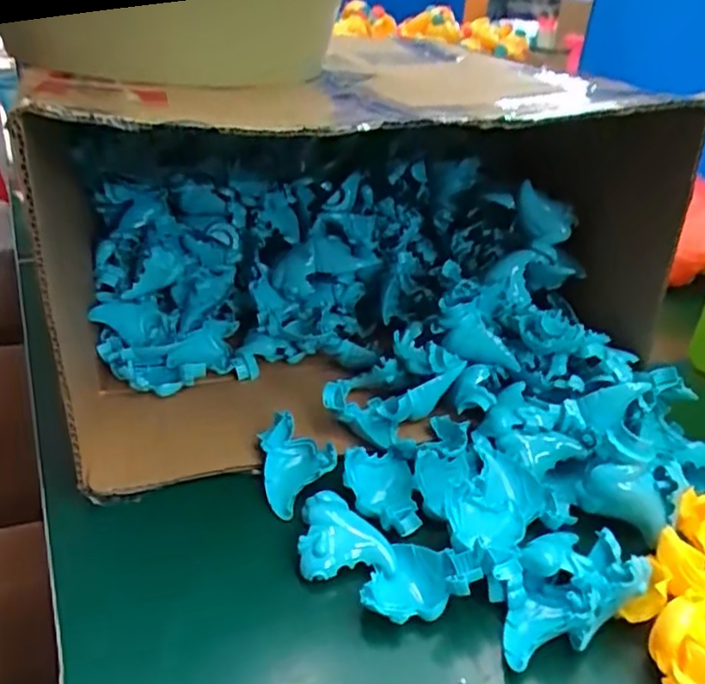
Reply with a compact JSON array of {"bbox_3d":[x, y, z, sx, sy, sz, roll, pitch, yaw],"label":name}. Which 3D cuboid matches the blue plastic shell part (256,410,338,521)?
[{"bbox_3d":[-0.038,0.081,0.445,0.048,0.034,0.063,-6,30,-15],"label":"blue plastic shell part"}]

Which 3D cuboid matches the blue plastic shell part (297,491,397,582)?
[{"bbox_3d":[-0.005,0.117,0.396,0.055,0.021,0.053,-1,29,-6],"label":"blue plastic shell part"}]

